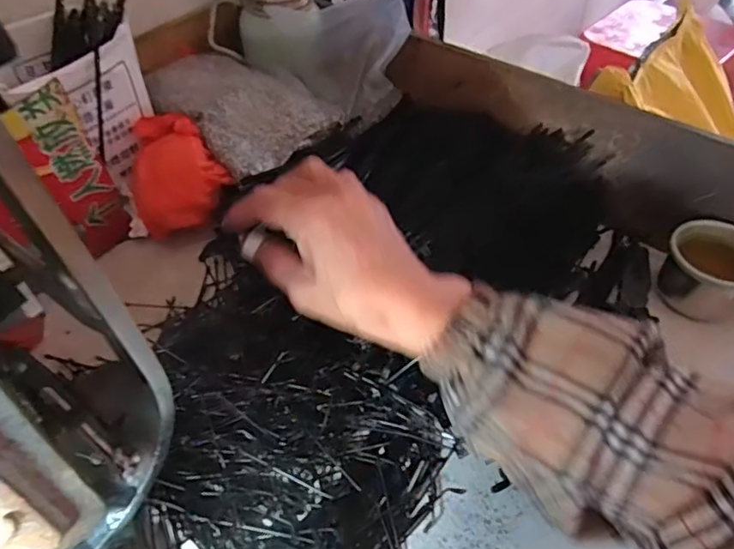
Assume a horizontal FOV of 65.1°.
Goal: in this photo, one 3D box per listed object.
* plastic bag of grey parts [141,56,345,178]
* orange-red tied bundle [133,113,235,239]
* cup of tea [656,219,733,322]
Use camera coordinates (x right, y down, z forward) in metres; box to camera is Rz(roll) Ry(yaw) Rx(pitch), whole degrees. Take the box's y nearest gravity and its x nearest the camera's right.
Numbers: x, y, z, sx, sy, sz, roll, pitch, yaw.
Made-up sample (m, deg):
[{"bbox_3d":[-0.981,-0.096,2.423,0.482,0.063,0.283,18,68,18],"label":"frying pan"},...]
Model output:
[{"bbox_3d":[-0.120,-0.166,0.545,0.157,0.041,0.128,33,56,27],"label":"plastic bag of grey parts"},{"bbox_3d":[-0.168,-0.083,0.515,0.081,0.087,0.094,-19,50,-15],"label":"orange-red tied bundle"},{"bbox_3d":[0.265,-0.004,0.445,0.061,0.053,0.063,-1,48,1],"label":"cup of tea"}]

